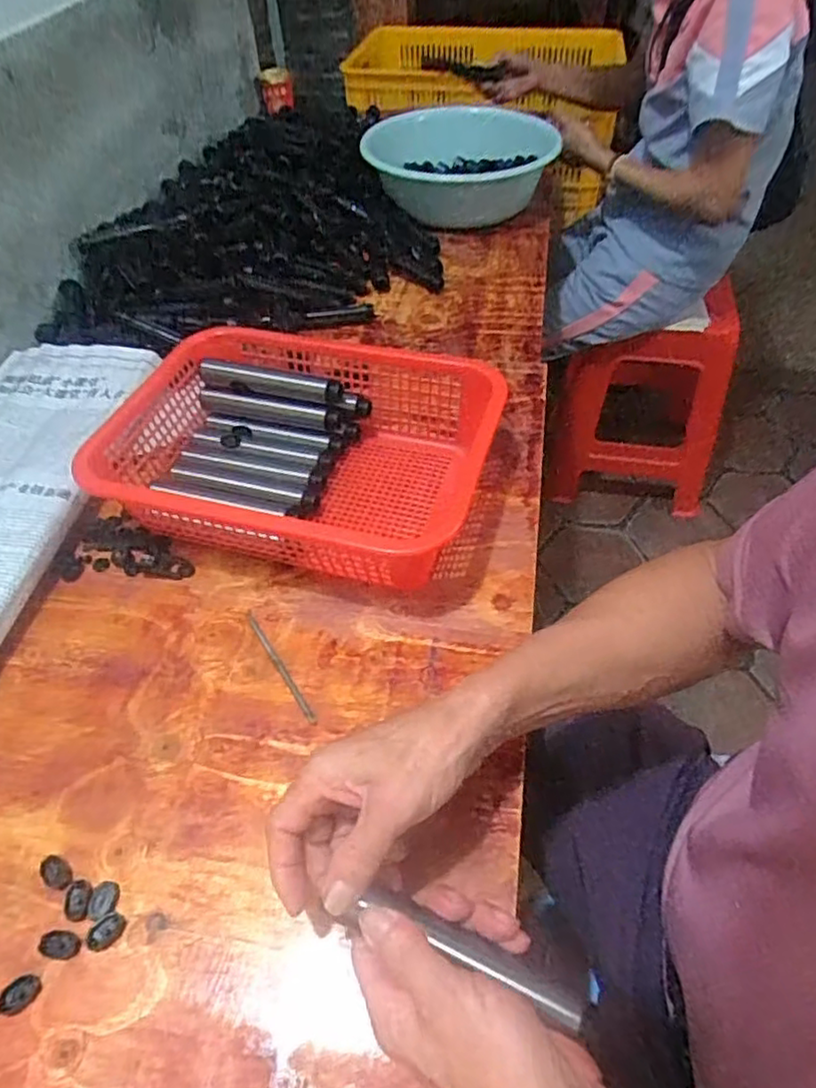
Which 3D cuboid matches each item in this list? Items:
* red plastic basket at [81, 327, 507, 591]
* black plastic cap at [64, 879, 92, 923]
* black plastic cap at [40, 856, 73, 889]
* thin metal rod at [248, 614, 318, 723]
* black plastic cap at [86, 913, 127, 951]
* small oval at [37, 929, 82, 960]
[{"bbox_3d":[-0.092,-0.079,0.604,0.328,0.102,0.252,11,50,12],"label":"red plastic basket"},{"bbox_3d":[-0.206,0.221,0.398,0.015,0.004,0.023,-7,47,-3],"label":"black plastic cap"},{"bbox_3d":[-0.226,0.210,0.409,0.026,0.004,0.017,24,53,23],"label":"black plastic cap"},{"bbox_3d":[-0.103,0.095,0.509,0.007,0.008,0.118,-27,52,-20],"label":"thin metal rod"},{"bbox_3d":[-0.185,0.237,0.391,0.023,0.004,0.017,-30,53,-22],"label":"black plastic cap"},{"bbox_3d":[-0.211,0.243,0.388,0.024,0.004,0.014,3,48,6],"label":"small oval"}]

